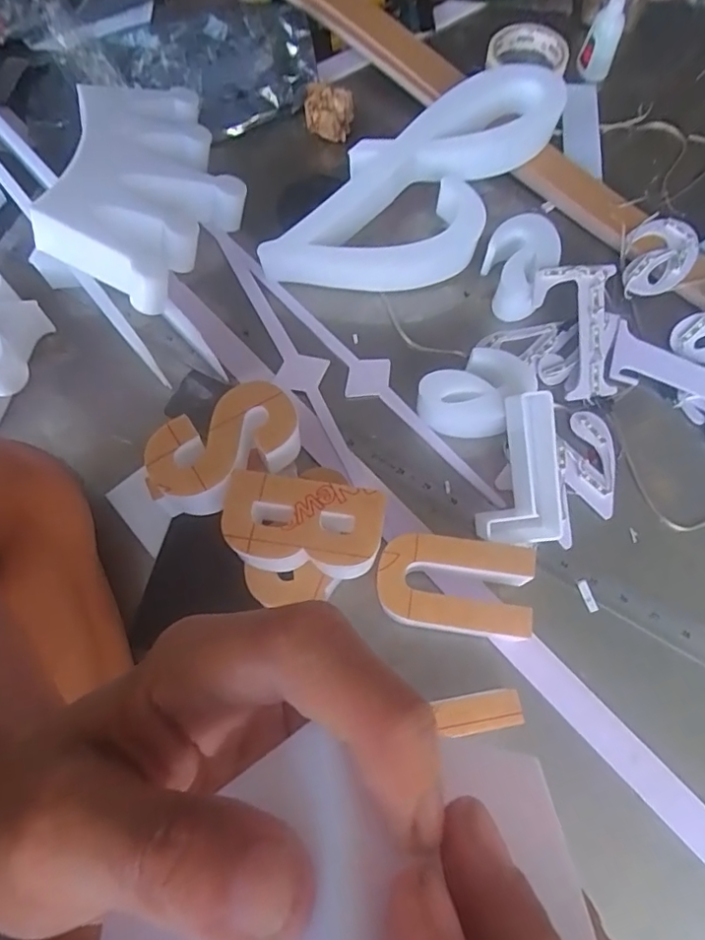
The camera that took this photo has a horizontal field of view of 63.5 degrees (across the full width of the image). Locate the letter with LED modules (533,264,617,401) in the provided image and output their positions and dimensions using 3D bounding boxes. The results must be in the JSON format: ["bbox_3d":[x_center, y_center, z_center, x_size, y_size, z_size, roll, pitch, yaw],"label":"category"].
[{"bbox_3d":[0.202,-0.121,0.495,0.075,0.022,0.117,-7,83,-1],"label":"letter with LED modules"}]

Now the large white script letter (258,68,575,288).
[{"bbox_3d":[0.071,-0.266,0.546,0.135,0.070,0.307,39,75,15],"label":"large white script letter"}]

